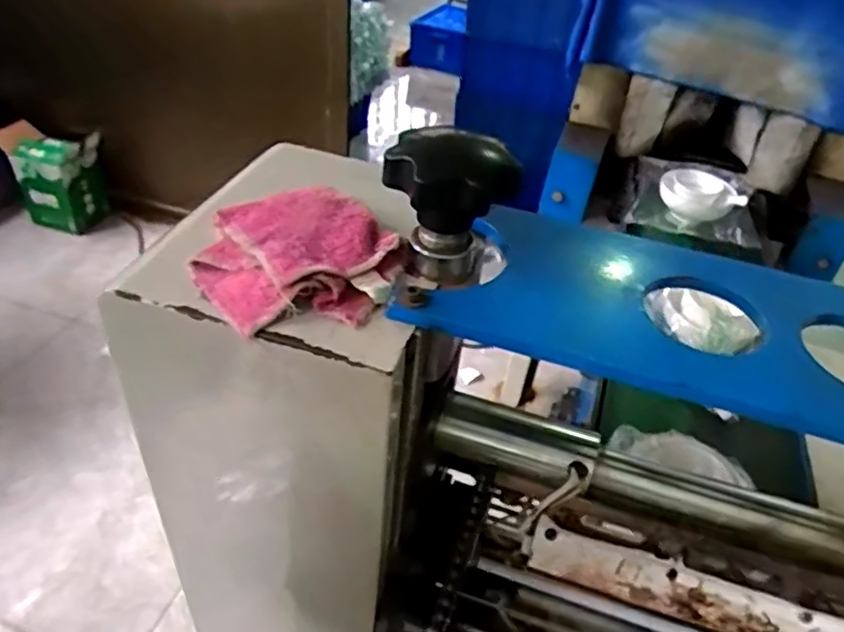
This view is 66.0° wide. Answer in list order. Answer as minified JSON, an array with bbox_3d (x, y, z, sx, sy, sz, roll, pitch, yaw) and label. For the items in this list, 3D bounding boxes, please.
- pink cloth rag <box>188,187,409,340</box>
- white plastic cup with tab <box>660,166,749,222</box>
[{"bbox_3d":[-0.072,-0.036,0.382,0.113,0.024,0.110,-17,45,-24],"label":"pink cloth rag"},{"bbox_3d":[0.436,-0.198,1.035,0.111,0.040,0.111,3,40,-3],"label":"white plastic cup with tab"}]

